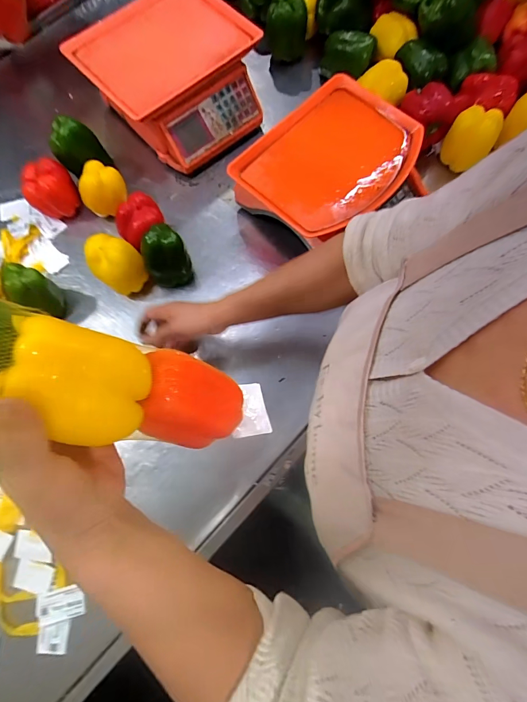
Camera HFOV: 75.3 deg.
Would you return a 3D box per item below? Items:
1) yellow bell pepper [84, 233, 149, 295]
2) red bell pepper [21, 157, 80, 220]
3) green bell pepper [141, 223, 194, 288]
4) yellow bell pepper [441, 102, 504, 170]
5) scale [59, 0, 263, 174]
[{"bbox_3d":[-0.252,-0.146,0.594,0.086,0.100,0.071,37,79,10],"label":"yellow bell pepper"},{"bbox_3d":[-0.403,-0.305,0.650,0.090,0.084,0.080,-44,78,-9],"label":"red bell pepper"},{"bbox_3d":[-0.168,-0.163,0.593,0.075,0.113,0.063,-9,75,-1],"label":"green bell pepper"},{"bbox_3d":[0.394,-0.402,0.655,0.081,0.089,0.075,0,75,2],"label":"yellow bell pepper"},{"bbox_3d":[-0.168,-0.533,0.680,0.292,0.131,0.281,-39,77,-8],"label":"scale"}]

